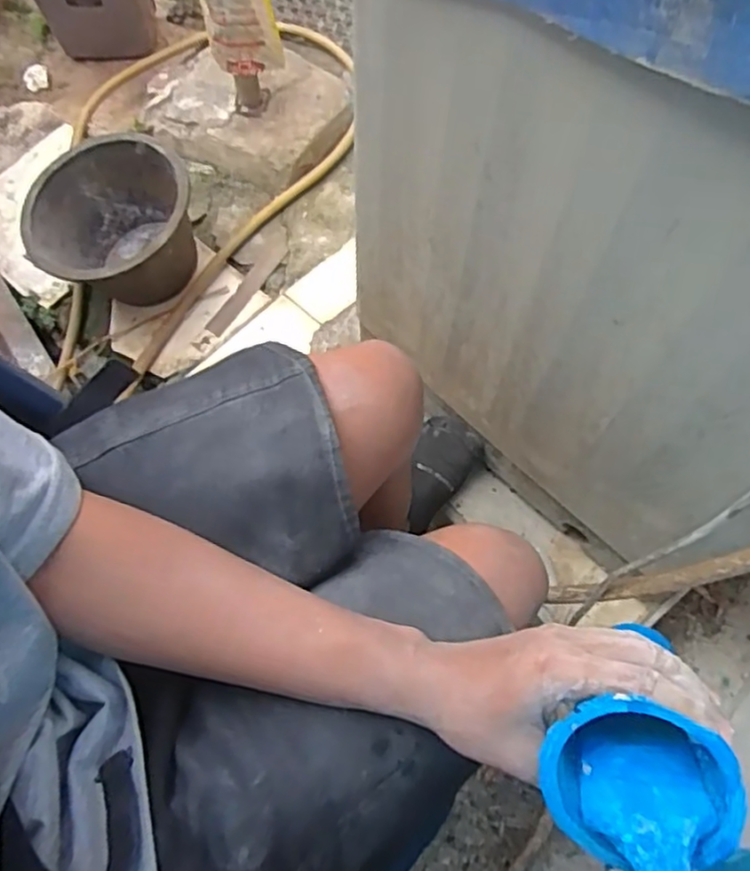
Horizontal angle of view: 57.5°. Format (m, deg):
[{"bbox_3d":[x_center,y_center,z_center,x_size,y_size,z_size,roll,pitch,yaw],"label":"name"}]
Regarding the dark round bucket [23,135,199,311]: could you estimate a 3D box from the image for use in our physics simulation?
[{"bbox_3d":[-0.424,-0.341,1.141,0.261,0.179,0.247,-15,68,-7],"label":"dark round bucket"}]

